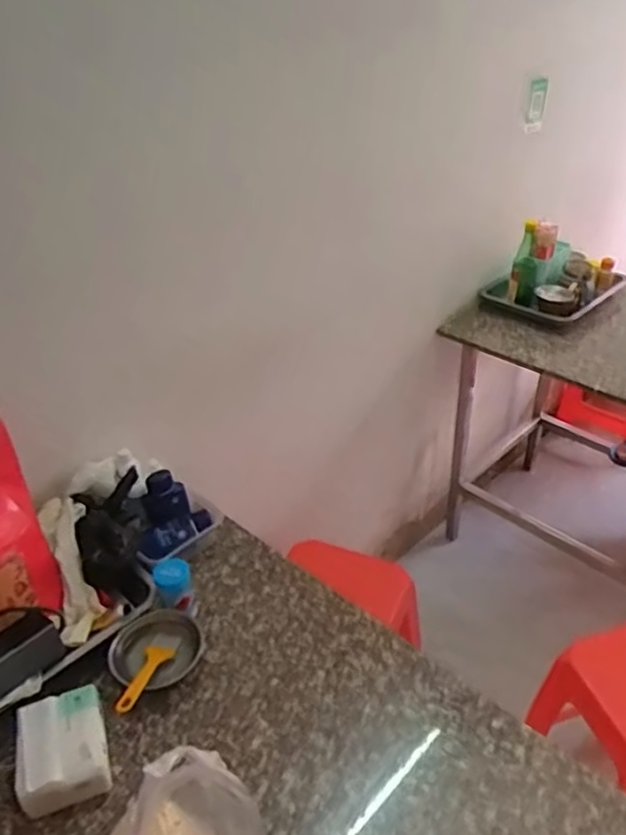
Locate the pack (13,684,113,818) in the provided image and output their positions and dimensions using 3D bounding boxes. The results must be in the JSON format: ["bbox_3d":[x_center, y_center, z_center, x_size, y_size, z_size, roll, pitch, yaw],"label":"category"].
[{"bbox_3d":[-0.289,0.374,0.767,0.098,0.072,0.111,-12,36,-13],"label":"pack"}]

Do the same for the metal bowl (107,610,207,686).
[{"bbox_3d":[-0.206,0.306,0.879,0.114,0.050,0.091,-21,39,-25],"label":"metal bowl"}]

